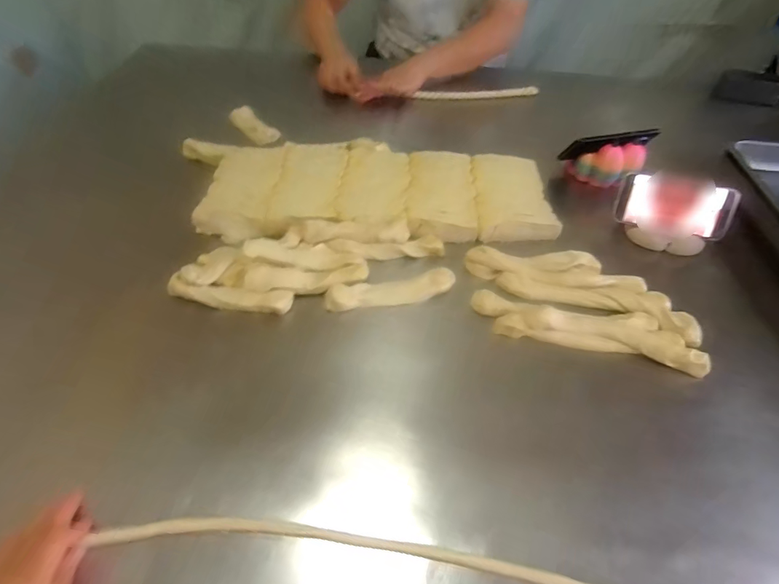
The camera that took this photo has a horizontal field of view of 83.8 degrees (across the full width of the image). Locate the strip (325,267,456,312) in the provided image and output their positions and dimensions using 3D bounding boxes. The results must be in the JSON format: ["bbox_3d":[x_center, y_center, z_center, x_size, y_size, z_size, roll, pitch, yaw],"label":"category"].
[{"bbox_3d":[0.002,-0.002,0.558,0.164,0.019,0.038,-8,51,-9],"label":"strip"}]

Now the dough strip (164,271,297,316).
[{"bbox_3d":[-0.199,0.004,0.539,0.151,0.020,0.030,7,50,4],"label":"dough strip"}]

